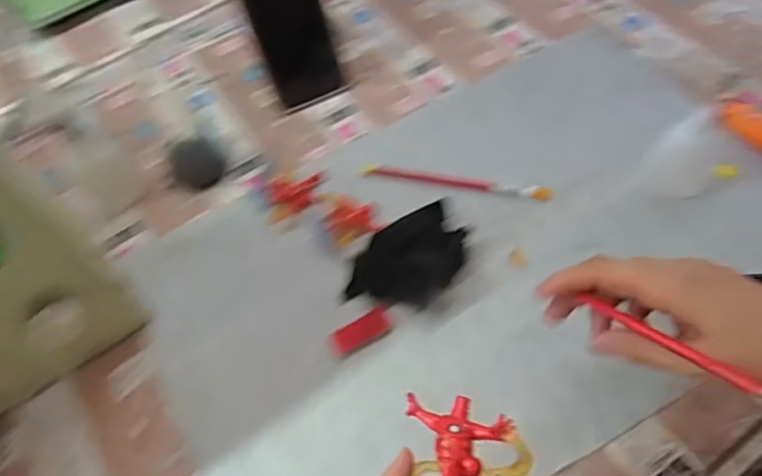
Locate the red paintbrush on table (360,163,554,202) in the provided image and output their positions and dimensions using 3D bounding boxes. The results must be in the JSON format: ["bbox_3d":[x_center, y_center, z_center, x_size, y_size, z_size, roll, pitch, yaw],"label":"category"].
[{"bbox_3d":[0.060,-0.046,0.466,0.156,0.010,0.013,10,61,12],"label":"red paintbrush on table"}]

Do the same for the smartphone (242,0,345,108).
[{"bbox_3d":[-0.081,-0.192,0.485,0.061,0.156,0.010,-18,44,2],"label":"smartphone"}]

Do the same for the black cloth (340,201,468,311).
[{"bbox_3d":[0.025,0.009,0.414,0.065,0.030,0.091,26,65,20],"label":"black cloth"}]

